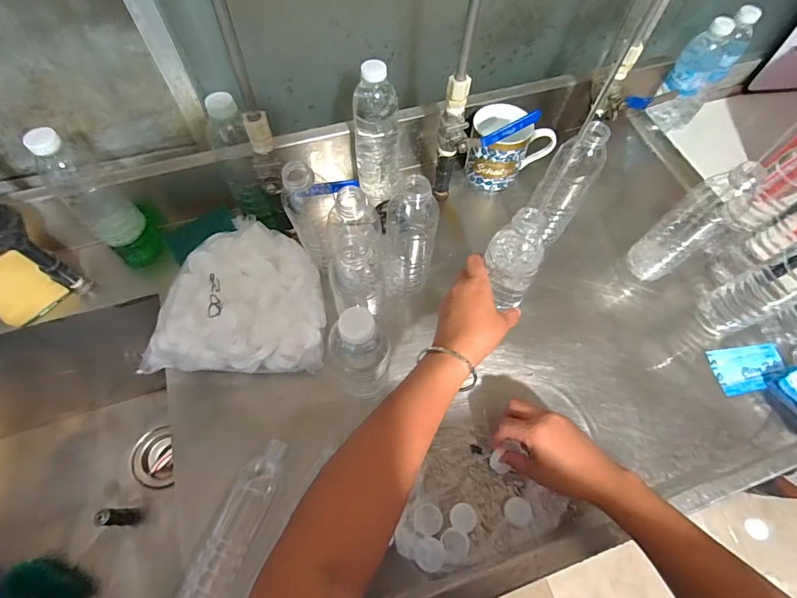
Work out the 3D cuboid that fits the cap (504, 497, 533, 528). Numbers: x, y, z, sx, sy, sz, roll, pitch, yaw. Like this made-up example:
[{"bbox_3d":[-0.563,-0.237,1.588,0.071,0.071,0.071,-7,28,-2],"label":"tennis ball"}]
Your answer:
[{"bbox_3d":[0.137,0.242,0.462,0.029,0.008,0.030,1,63,-1],"label":"cap"}]

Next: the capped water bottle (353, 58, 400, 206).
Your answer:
[{"bbox_3d":[-0.029,-0.225,0.570,0.061,0.190,0.070,2,63,-1],"label":"capped water bottle"}]

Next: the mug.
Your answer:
[{"bbox_3d":[0.172,-0.229,0.643,0.124,0.093,0.098,20,64,8],"label":"mug"}]

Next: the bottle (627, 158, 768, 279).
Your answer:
[{"bbox_3d":[0.377,-0.100,0.527,0.056,0.197,0.052,-40,71,-19],"label":"bottle"}]

